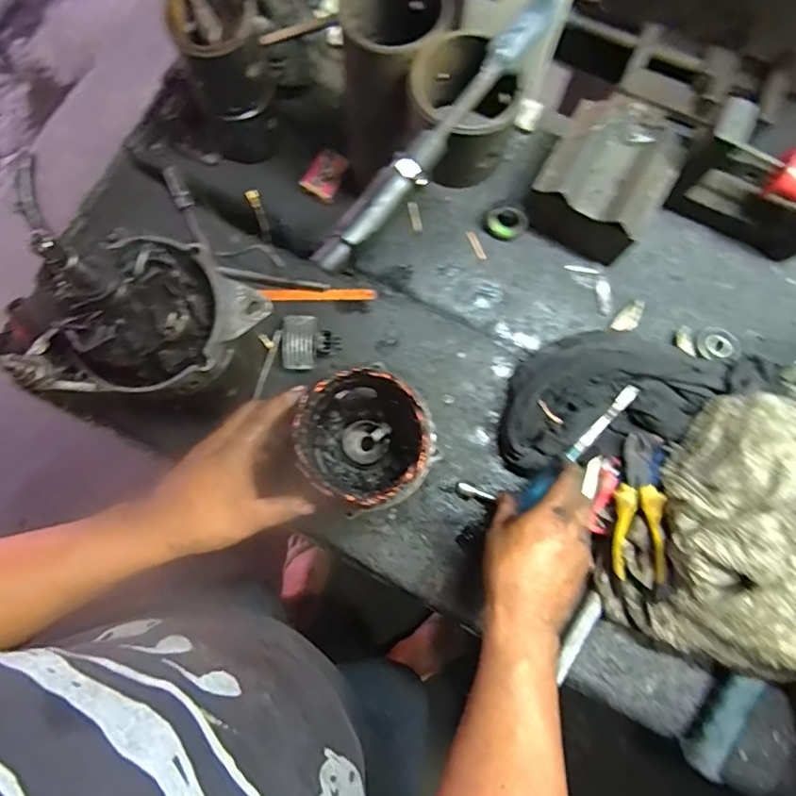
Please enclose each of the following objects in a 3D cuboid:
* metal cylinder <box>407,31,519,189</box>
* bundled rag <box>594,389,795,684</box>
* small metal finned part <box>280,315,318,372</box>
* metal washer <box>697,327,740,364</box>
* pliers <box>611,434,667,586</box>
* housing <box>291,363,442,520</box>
[{"bbox_3d":[0.045,-0.227,0.444,0.086,0.082,0.089,0,80,1],"label":"metal cylinder"},{"bbox_3d":[0.356,0.130,0.520,0.232,0.128,0.278,28,81,5],"label":"bundled rag"},{"bbox_3d":[-0.110,-0.061,0.617,0.037,0.023,0.059,3,80,1],"label":"small metal finned part"},{"bbox_3d":[0.354,-0.058,0.603,0.043,0.010,0.045,-2,66,5],"label":"metal washer"},{"bbox_3d":[0.239,0.107,0.543,0.048,0.028,0.136,0,89,37],"label":"pliers"},{"bbox_3d":[-0.032,0.042,0.542,0.113,0.134,0.119,-44,82,-7],"label":"housing"}]

